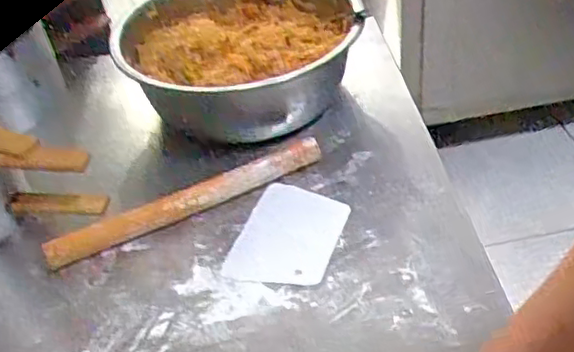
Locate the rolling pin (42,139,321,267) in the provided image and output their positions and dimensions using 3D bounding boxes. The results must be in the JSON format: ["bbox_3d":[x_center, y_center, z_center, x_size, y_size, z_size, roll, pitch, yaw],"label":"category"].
[{"bbox_3d":[-0.096,0.024,0.670,0.290,0.028,0.029,-20,44,-16],"label":"rolling pin"}]

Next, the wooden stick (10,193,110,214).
[{"bbox_3d":[-0.228,0.028,0.661,0.092,0.017,0.021,-3,42,3],"label":"wooden stick"}]

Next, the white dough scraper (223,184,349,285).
[{"bbox_3d":[0.003,0.059,0.639,0.089,0.006,0.121,16,49,17],"label":"white dough scraper"}]

